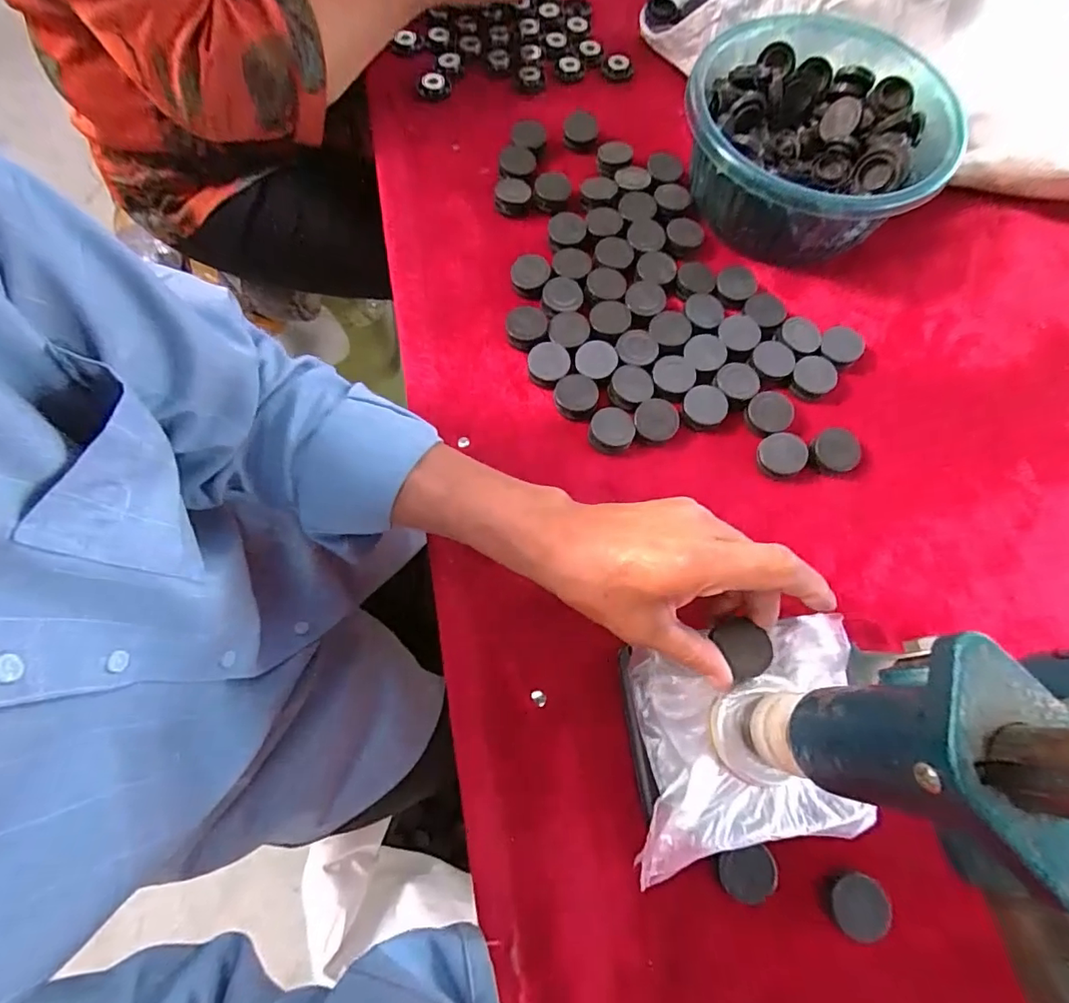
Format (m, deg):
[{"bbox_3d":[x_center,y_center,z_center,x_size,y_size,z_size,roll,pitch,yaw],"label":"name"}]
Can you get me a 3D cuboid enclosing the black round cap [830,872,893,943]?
[{"bbox_3d":[0.180,0.225,0.298,0.031,0.014,0.031,1,69,-3],"label":"black round cap"}]

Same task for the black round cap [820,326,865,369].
[{"bbox_3d":[0.241,-0.121,0.422,0.031,0.010,0.034,1,69,-3],"label":"black round cap"}]

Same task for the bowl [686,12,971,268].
[{"bbox_3d":[0.231,-0.312,0.448,0.198,0.073,0.225,29,71,8],"label":"bowl"}]

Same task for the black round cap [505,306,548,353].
[{"bbox_3d":[-0.006,-0.137,0.420,0.032,0.014,0.033,0,69,-3],"label":"black round cap"}]

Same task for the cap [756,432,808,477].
[{"bbox_3d":[0.183,-0.035,0.393,0.035,0.005,0.030,-8,70,-6],"label":"cap"}]

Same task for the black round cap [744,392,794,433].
[{"bbox_3d":[0.177,-0.066,0.400,0.031,0.008,0.035,42,73,12],"label":"black round cap"}]

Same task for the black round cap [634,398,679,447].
[{"bbox_3d":[0.090,-0.058,0.392,0.033,0.005,0.034,1,69,-3],"label":"black round cap"}]

